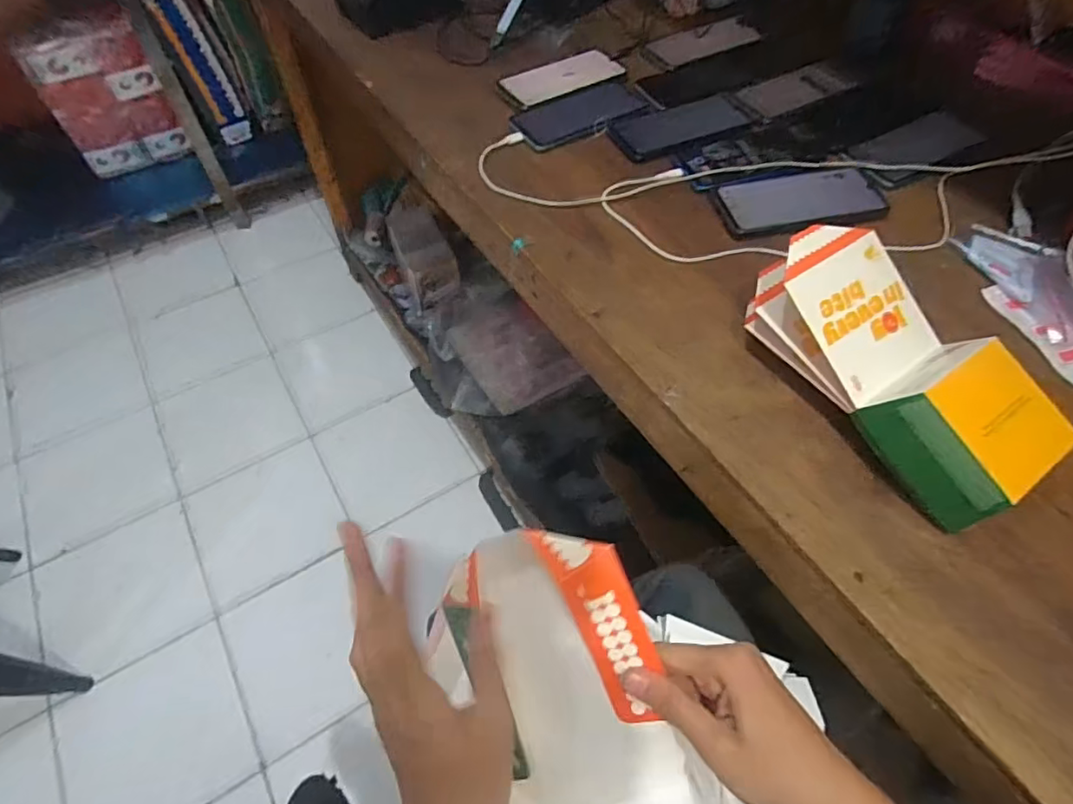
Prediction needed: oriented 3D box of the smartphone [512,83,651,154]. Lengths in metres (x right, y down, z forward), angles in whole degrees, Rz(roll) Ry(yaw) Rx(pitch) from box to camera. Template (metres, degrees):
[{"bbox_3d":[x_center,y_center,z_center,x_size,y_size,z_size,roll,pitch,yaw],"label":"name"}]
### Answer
[{"bbox_3d":[0.054,-0.344,0.676,0.164,0.013,0.076,-25,61,-16],"label":"smartphone"}]

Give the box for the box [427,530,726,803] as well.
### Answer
[{"bbox_3d":[0.026,0.189,0.305,0.124,0.067,0.233,-15,81,-9],"label":"box"}]

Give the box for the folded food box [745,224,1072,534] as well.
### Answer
[{"bbox_3d":[0.271,-0.029,0.428,0.110,0.096,0.234,-27,61,-18],"label":"folded food box"}]

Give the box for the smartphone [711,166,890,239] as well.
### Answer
[{"bbox_3d":[0.270,-0.207,0.579,0.159,0.012,0.087,-12,58,2],"label":"smartphone"}]

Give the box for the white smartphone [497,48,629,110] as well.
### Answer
[{"bbox_3d":[0.030,-0.414,0.722,0.154,0.013,0.081,-26,61,-17],"label":"white smartphone"}]

